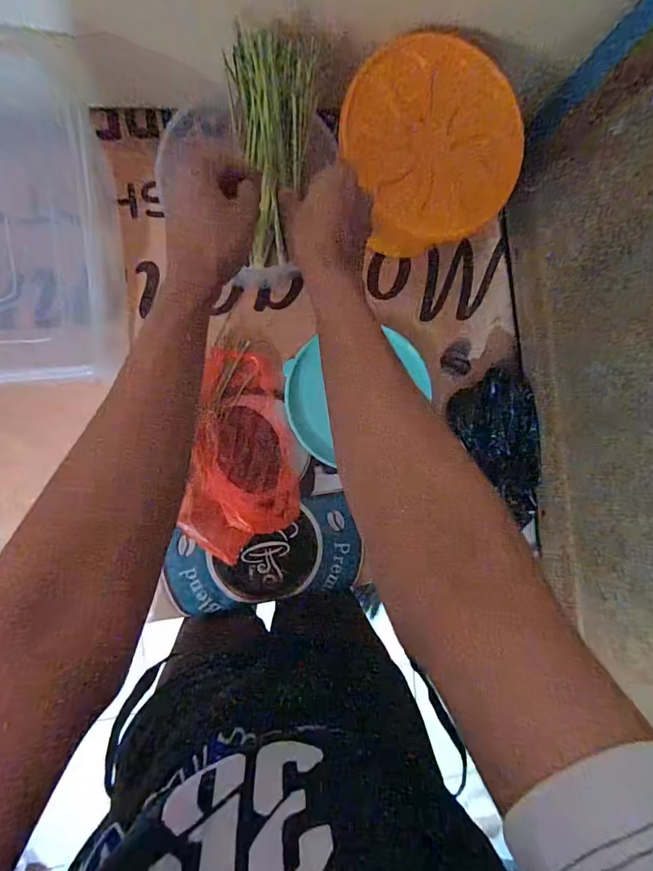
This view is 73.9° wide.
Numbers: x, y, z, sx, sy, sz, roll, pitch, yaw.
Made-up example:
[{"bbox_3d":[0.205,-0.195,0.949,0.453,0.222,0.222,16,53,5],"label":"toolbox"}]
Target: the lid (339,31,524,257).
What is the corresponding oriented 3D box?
[{"bbox_3d":[0.110,-0.304,0.455,0.175,0.024,0.190,-1,107,-5],"label":"lid"}]

